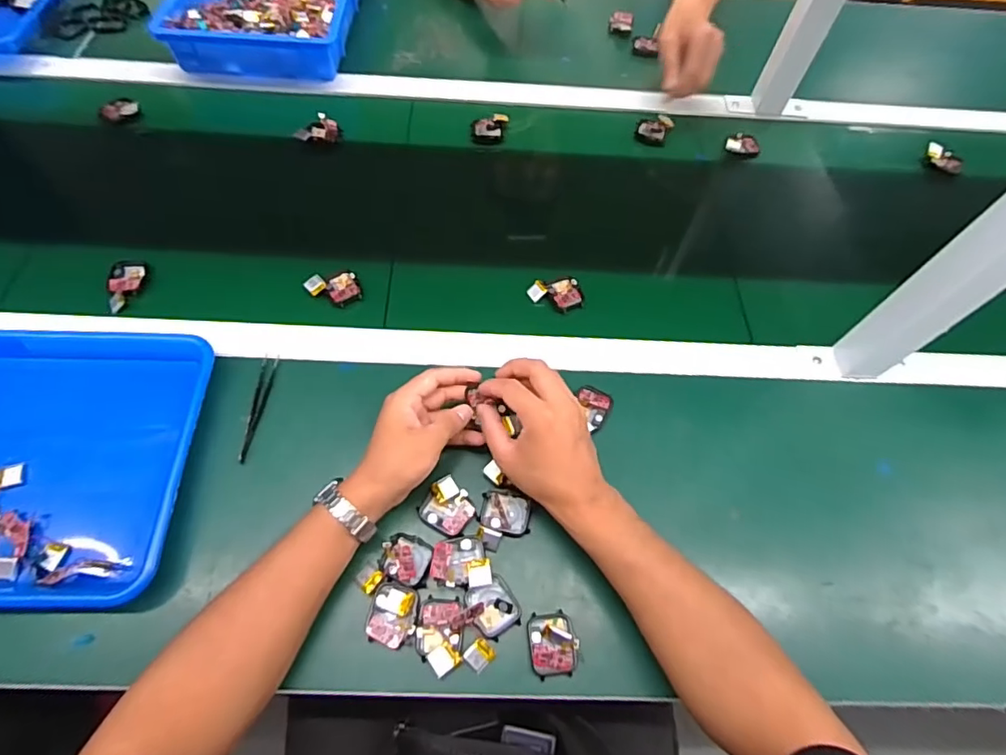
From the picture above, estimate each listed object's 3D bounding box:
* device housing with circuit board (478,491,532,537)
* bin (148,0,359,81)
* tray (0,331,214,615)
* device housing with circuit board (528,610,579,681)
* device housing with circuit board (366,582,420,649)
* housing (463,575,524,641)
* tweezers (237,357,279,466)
[{"bbox_3d":[0.003,0.122,0.483,0.045,0.014,0.038,12,63,2],"label":"device housing with circuit board"},{"bbox_3d":[-0.354,-0.602,0.830,0.260,0.059,0.353,2,62,-2],"label":"bin"},{"bbox_3d":[-0.473,0.073,0.483,0.376,0.039,0.254,2,63,-3],"label":"tray"},{"bbox_3d":[0.041,0.219,0.437,0.038,0.016,0.048,-5,63,-6],"label":"device housing with circuit board"},{"bbox_3d":[-0.091,0.197,0.444,0.040,0.009,0.048,6,63,-1],"label":"device housing with circuit board"},{"bbox_3d":[-0.007,0.195,0.452,0.039,0.007,0.043,-26,68,-16],"label":"housing"},{"bbox_3d":[-0.243,0.028,0.531,0.013,0.010,0.114,4,63,-2],"label":"tweezers"}]

